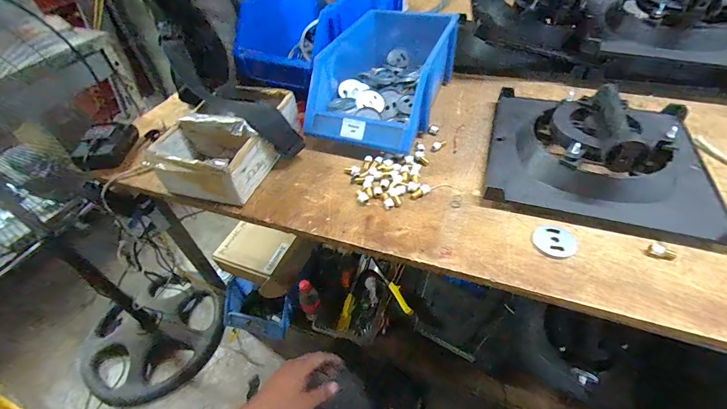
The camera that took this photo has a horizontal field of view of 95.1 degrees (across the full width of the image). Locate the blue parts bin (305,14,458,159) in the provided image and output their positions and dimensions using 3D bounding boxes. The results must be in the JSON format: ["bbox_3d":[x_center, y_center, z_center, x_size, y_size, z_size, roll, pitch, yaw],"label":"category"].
[{"bbox_3d":[0.047,-0.247,0.635,0.198,0.127,0.350,15,50,18],"label":"blue parts bin"}]

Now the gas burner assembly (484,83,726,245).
[{"bbox_3d":[0.353,-0.105,0.491,0.287,0.104,0.282,12,49,16],"label":"gas burner assembly"}]

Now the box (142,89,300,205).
[{"bbox_3d":[-0.224,-0.109,0.555,0.150,0.095,0.227,11,49,15],"label":"box"}]

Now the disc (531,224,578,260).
[{"bbox_3d":[0.243,0.046,0.422,0.050,0.004,0.051,-2,47,3],"label":"disc"}]

